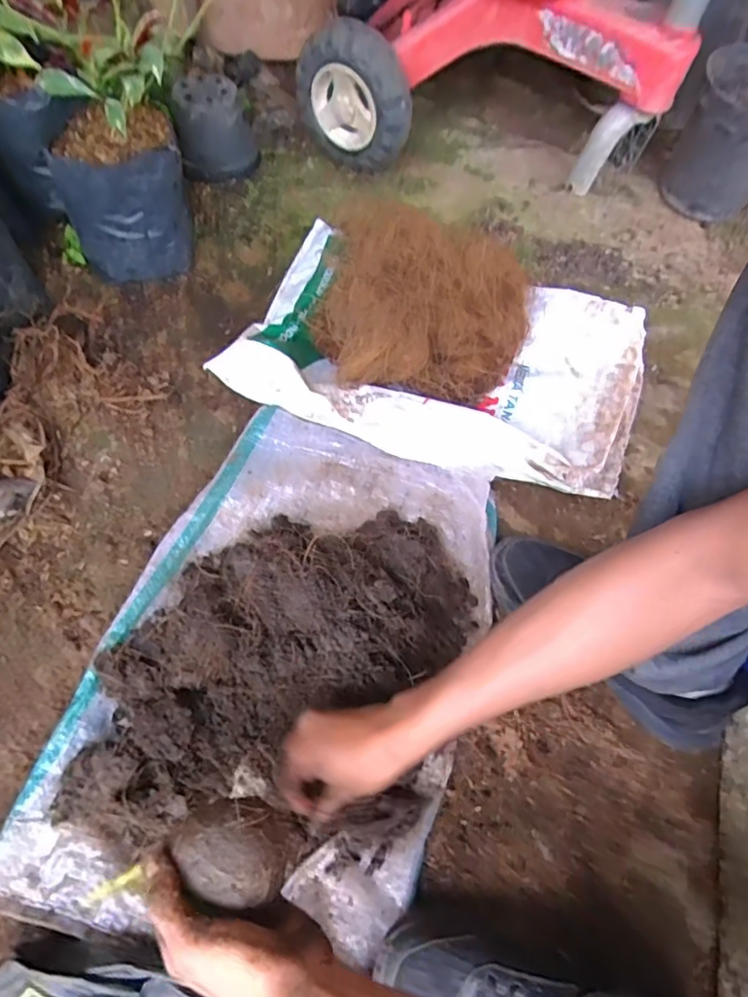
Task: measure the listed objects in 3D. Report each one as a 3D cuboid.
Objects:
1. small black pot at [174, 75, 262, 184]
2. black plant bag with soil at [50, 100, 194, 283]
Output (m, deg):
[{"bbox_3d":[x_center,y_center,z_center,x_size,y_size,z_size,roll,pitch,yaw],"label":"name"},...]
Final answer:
[{"bbox_3d":[-0.246,-0.568,0.859,0.126,0.108,0.097,-9,64,-9],"label":"small black pot"},{"bbox_3d":[-0.314,-0.383,0.722,0.145,0.153,0.130,-18,66,-13],"label":"black plant bag with soil"}]

